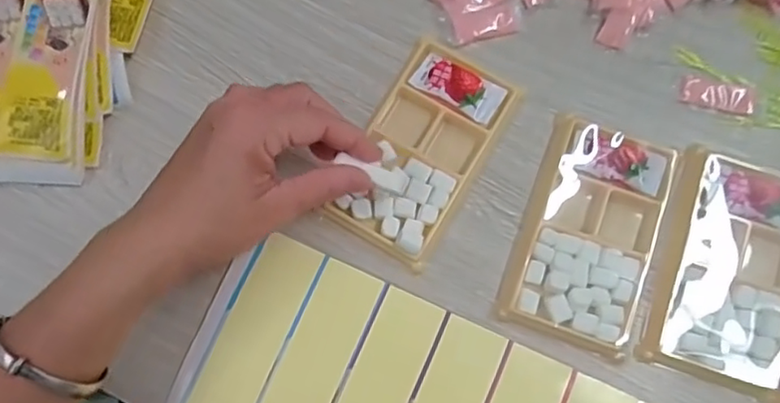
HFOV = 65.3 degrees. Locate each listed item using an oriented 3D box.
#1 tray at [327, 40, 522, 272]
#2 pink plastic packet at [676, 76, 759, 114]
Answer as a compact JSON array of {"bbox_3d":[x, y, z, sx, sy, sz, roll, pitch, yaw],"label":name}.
[{"bbox_3d":[0.021,-0.033,0.382,0.073,0.019,0.133,30,81,5],"label":"tray"},{"bbox_3d":[0.208,-0.068,0.386,0.046,0.004,0.020,14,80,3],"label":"pink plastic packet"}]

